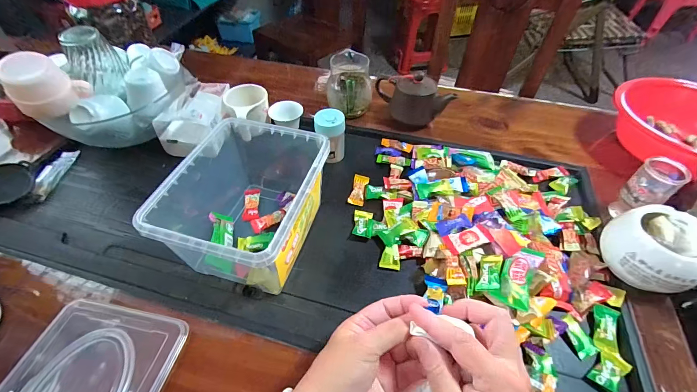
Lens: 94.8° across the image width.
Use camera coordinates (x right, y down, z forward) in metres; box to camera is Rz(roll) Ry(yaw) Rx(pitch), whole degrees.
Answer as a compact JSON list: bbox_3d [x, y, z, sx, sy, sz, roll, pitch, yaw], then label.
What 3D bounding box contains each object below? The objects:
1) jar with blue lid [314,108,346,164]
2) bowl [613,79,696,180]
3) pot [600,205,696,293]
[{"bbox_3d":[-0.030,-0.100,0.538,0.043,0.077,0.049,-34,57,-26],"label":"jar with blue lid"},{"bbox_3d":[0.563,-0.112,0.528,0.188,0.097,0.180,-5,49,-5],"label":"bowl"},{"bbox_3d":[0.363,0.069,0.384,0.083,0.077,0.091,0,49,0],"label":"pot"}]

